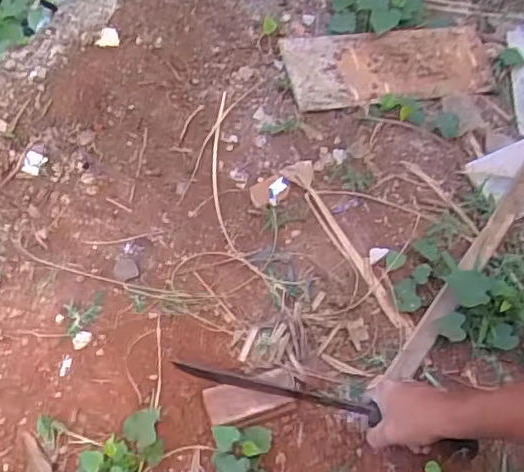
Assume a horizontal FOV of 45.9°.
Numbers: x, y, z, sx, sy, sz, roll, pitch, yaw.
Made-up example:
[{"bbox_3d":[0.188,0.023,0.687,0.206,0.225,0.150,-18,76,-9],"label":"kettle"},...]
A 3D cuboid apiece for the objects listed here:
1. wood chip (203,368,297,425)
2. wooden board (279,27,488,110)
[{"bbox_3d":[-0.012,0.205,0.790,0.115,0.021,0.058,-15,60,-13],"label":"wood chip"},{"bbox_3d":[0.234,-0.309,1.109,0.385,0.017,0.150,-9,72,-19],"label":"wooden board"}]

